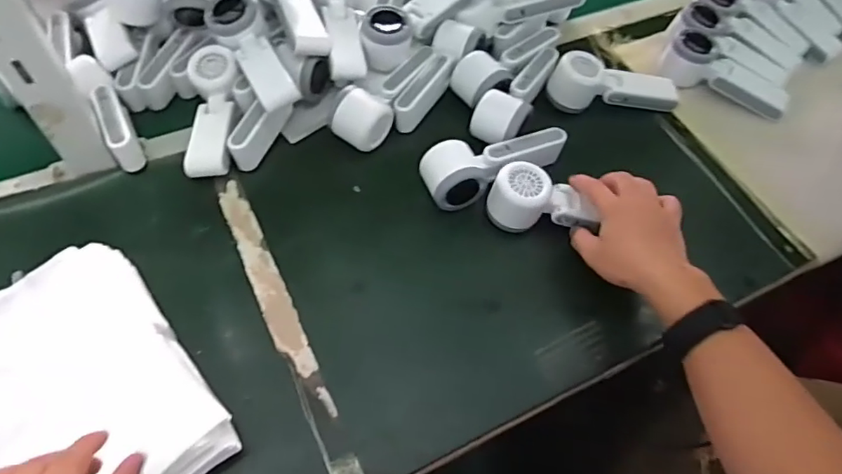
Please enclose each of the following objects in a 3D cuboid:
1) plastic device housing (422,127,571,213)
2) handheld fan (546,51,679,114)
[{"bbox_3d":[0.078,-0.084,0.594,0.162,0.051,0.058,-26,63,-20],"label":"plastic device housing"},{"bbox_3d":[0.238,-0.189,0.669,0.160,0.049,0.059,-4,58,-7],"label":"handheld fan"}]

